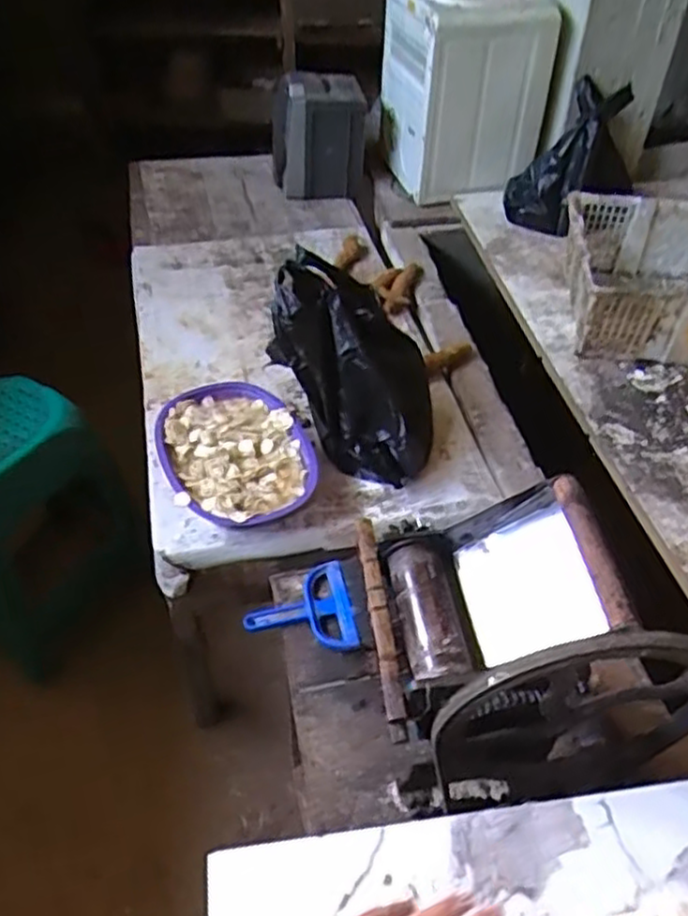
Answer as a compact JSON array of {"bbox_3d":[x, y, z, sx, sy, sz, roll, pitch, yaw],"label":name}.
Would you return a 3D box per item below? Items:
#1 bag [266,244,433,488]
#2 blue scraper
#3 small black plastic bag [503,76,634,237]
[{"bbox_3d":[0.016,-0.130,1.126,0.260,0.243,0.158,22,50,18],"label":"bag"},{"bbox_3d":[-0.058,0.211,0.963,0.140,0.024,0.125,-11,48,-12],"label":"blue scraper"},{"bbox_3d":[0.500,-0.664,1.613,0.099,0.342,0.185,4,34,-47],"label":"small black plastic bag"}]

